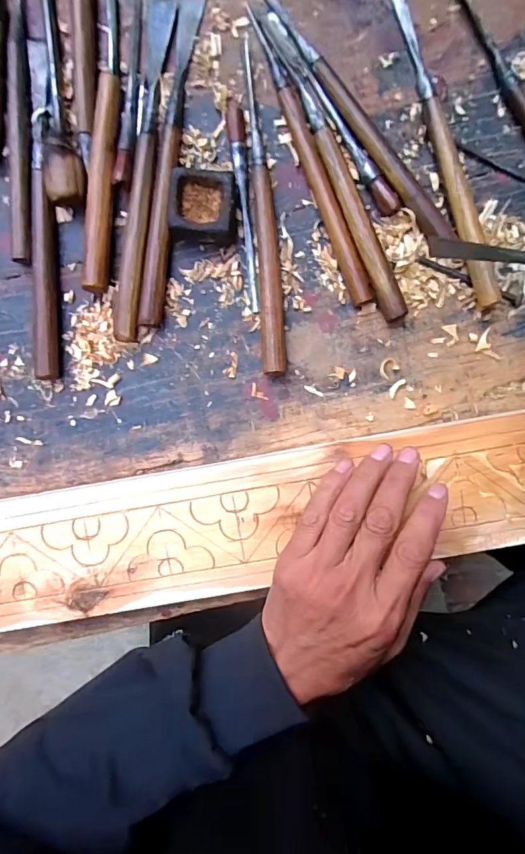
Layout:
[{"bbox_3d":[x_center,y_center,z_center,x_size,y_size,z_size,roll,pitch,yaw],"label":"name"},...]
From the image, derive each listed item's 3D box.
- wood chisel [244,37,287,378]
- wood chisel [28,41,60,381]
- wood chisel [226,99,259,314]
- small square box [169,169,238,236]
[{"bbox_3d":[0.001,-0.165,0.349,0.017,0.019,0.247,-4,93,0],"label":"wood chisel"},{"bbox_3d":[-0.168,-0.163,0.350,0.017,0.015,0.248,0,93,-1],"label":"wood chisel"},{"bbox_3d":[-0.014,-0.172,0.354,0.013,0.009,0.160,-6,93,0],"label":"wood chisel"},{"bbox_3d":[-0.044,-0.166,0.344,0.047,0.026,0.044,1,93,-1],"label":"small square box"}]

